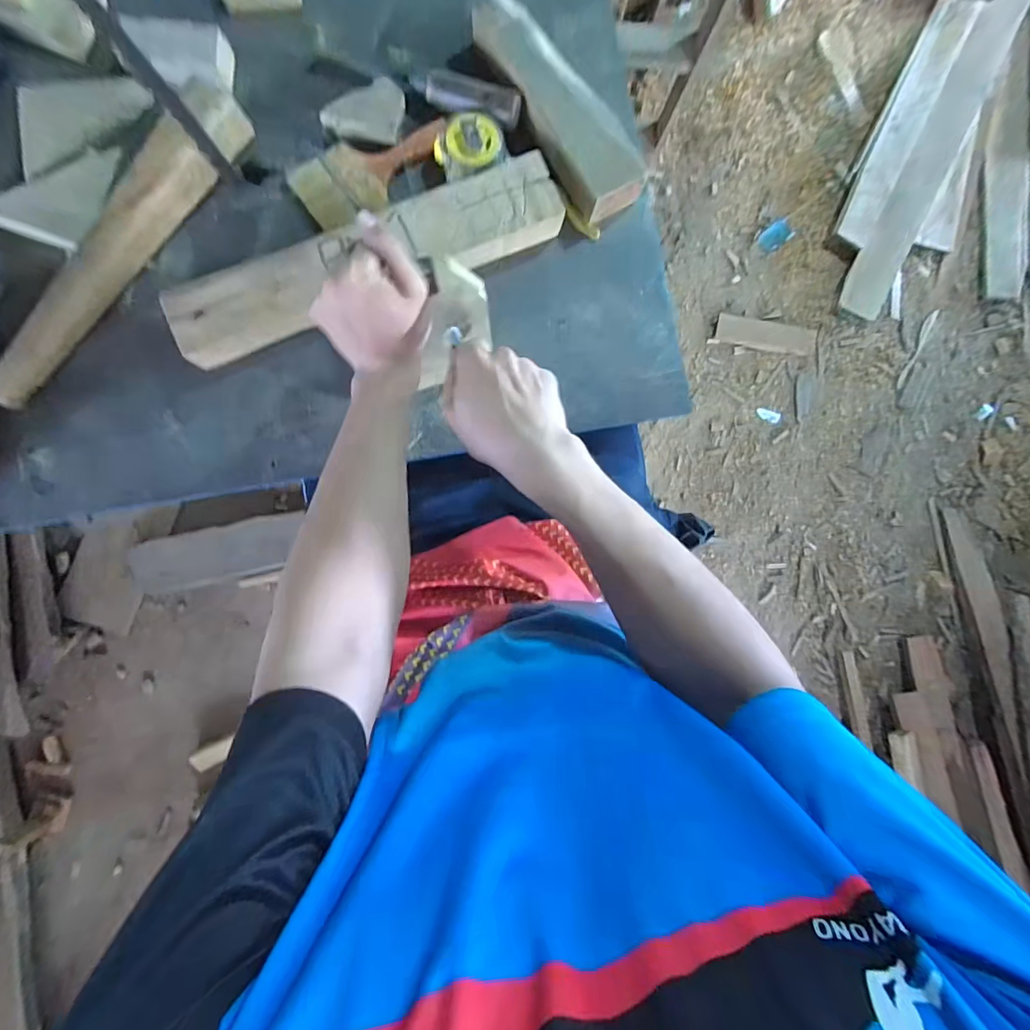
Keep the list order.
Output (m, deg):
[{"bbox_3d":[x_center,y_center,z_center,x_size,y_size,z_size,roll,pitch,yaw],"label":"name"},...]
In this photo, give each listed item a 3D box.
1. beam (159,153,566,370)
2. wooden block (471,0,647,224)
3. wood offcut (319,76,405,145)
[{"bbox_3d":[-0.140,-0.251,0.464,0.391,0.033,0.075,-26,88,-5],"label":"beam"},{"bbox_3d":[0.042,-0.429,0.485,0.070,0.033,0.244,-36,89,-5],"label":"wooden block"},{"bbox_3d":[-0.157,-0.421,0.480,0.081,0.013,0.064,8,86,-3],"label":"wood offcut"}]

